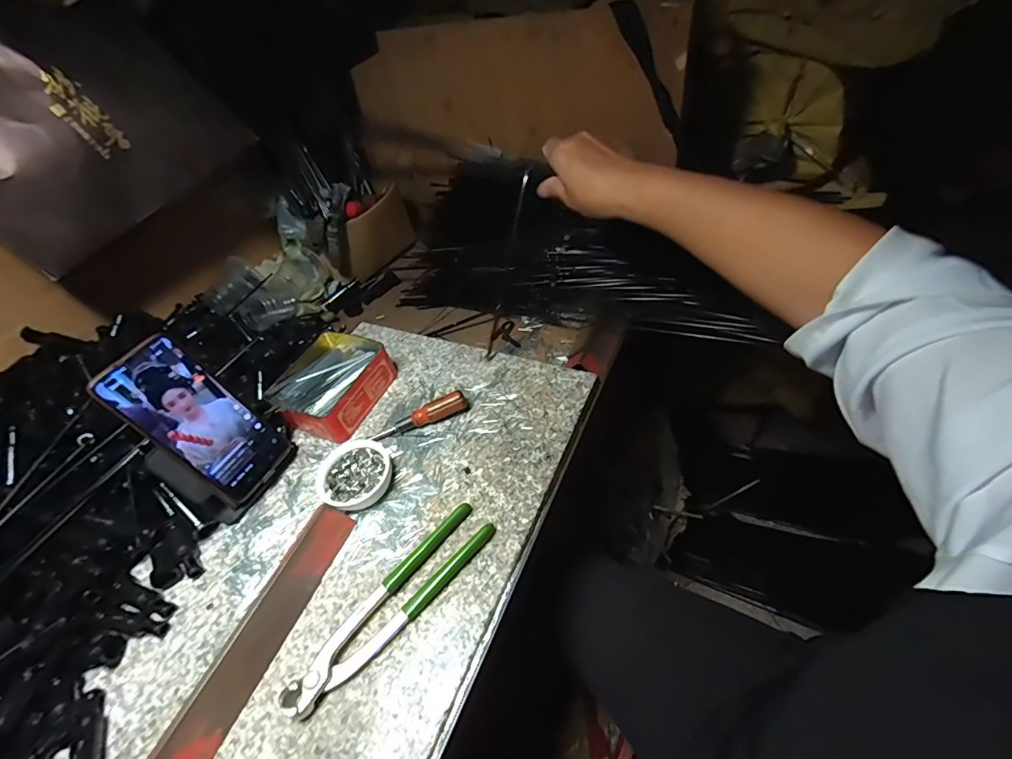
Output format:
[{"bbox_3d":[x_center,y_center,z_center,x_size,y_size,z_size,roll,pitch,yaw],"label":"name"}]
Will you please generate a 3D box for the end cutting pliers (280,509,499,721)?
[{"bbox_3d":[-0.094,0.184,0.386,0.044,0.015,0.197,32,62,34],"label":"end cutting pliers"}]

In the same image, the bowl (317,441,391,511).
[{"bbox_3d":[-0.152,0.097,0.472,0.074,0.022,0.072,-7,48,7],"label":"bowl"}]

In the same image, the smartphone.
[{"bbox_3d":[-0.292,0.041,0.446,0.006,0.165,0.076,-4,41,42],"label":"smartphone"}]

